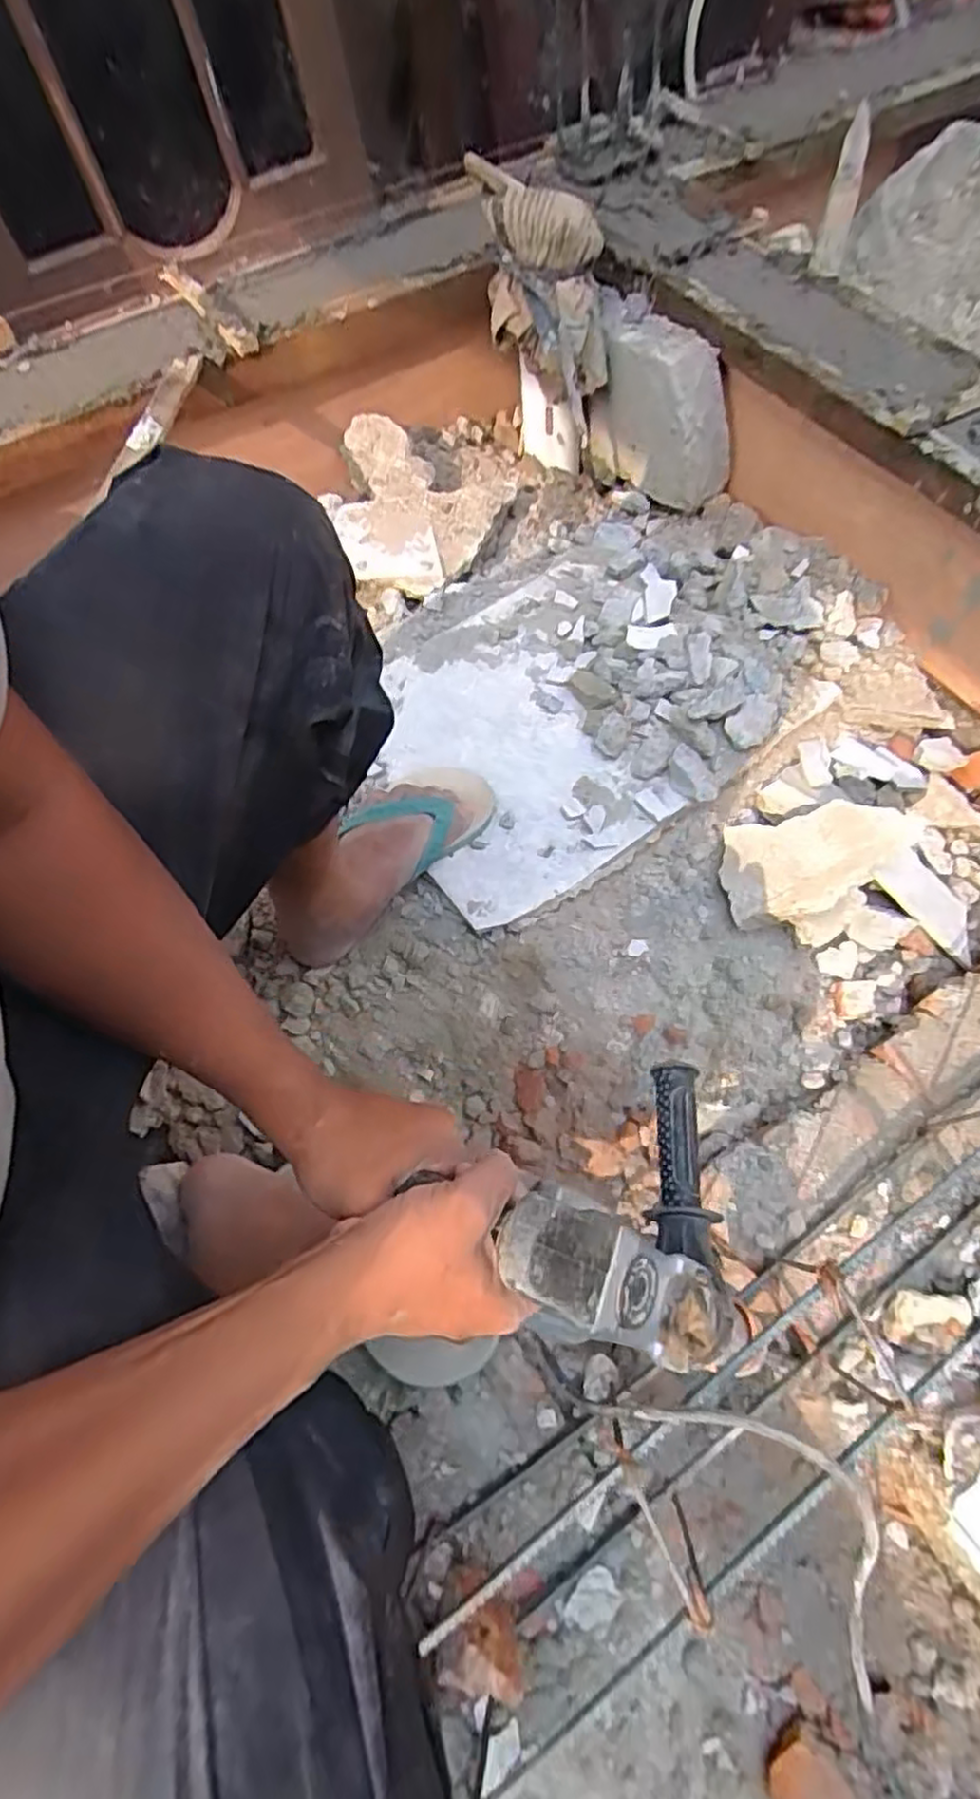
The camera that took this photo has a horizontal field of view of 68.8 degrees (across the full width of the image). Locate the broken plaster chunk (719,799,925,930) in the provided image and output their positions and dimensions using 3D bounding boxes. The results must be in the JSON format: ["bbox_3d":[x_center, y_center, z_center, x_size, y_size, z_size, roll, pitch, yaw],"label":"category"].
[{"bbox_3d":[0.368,-0.046,0.799,0.205,0.046,0.123,-17,62,26],"label":"broken plaster chunk"}]

